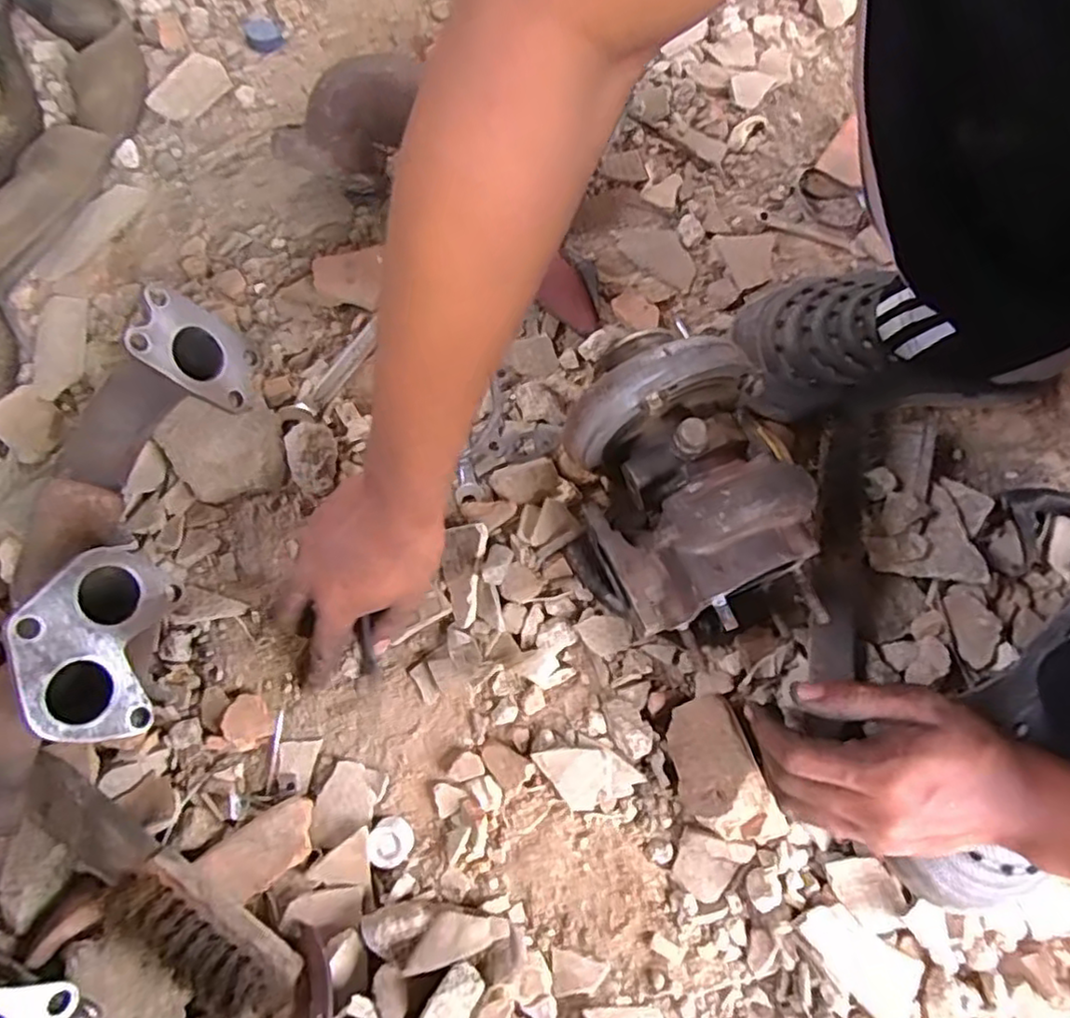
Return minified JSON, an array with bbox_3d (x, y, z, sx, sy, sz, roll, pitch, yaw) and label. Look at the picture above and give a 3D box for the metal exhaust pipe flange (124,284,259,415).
[{"bbox_3d":[-0.226,-0.105,0.461,0.012,0.091,0.054,11,77,39],"label":"metal exhaust pipe flange"}]

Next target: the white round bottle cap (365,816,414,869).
[{"bbox_3d":[-0.098,0.226,0.458,0.029,0.007,0.031,0,74,-1],"label":"white round bottle cap"}]

